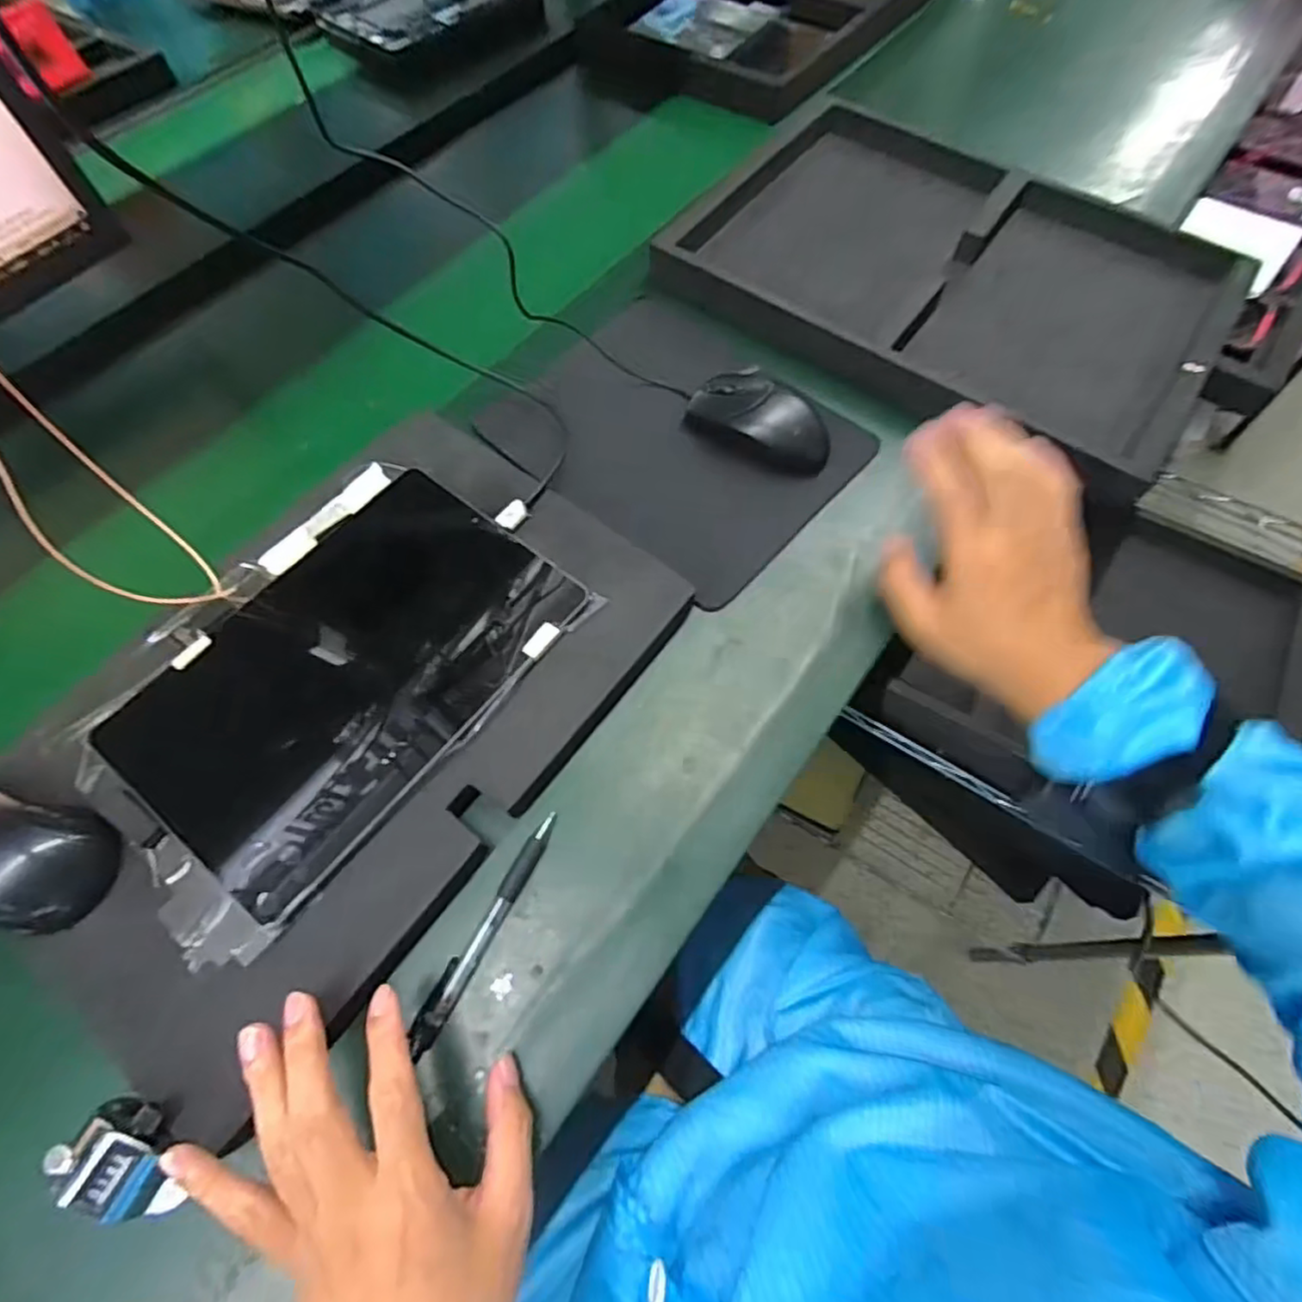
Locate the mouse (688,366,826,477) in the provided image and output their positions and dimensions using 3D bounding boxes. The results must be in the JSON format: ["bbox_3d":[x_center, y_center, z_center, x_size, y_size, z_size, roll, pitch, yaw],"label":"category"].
[{"bbox_3d":[0.093,-0.188,0.516,0.117,0.033,0.078,28,67,13],"label":"mouse"}]

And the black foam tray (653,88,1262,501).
[{"bbox_3d":[0.264,-0.336,0.584,0.438,0.047,0.350,32,68,14],"label":"black foam tray"}]

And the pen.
[{"bbox_3d":[-0.090,0.153,0.367,0.014,0.010,0.133,26,67,12],"label":"pen"}]

